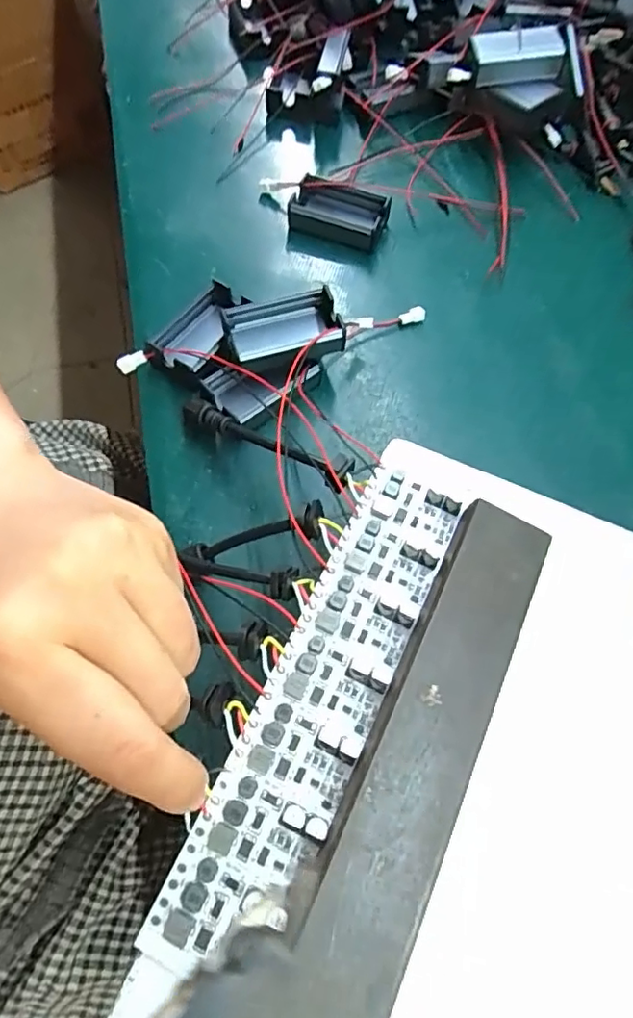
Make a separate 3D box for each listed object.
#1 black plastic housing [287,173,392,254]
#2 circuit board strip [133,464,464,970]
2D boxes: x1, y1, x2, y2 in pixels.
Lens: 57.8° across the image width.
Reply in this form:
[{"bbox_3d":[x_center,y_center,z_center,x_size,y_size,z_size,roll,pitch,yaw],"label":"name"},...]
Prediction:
[{"bbox_3d":[0.014,-0.169,0.327,0.052,0.017,0.034,15,66,6],"label":"black plastic housing"},{"bbox_3d":[0.003,0.058,0.186,0.035,0.006,0.163,27,67,10],"label":"circuit board strip"}]

